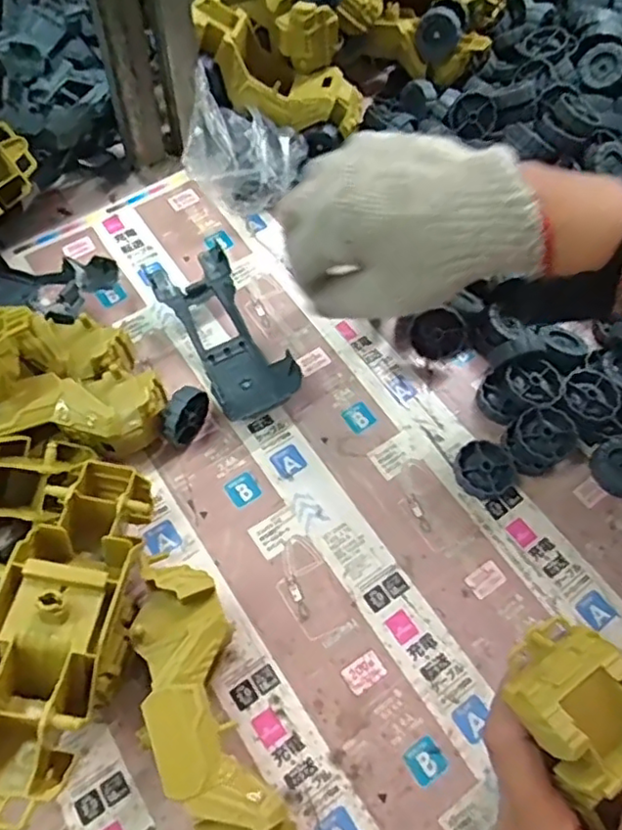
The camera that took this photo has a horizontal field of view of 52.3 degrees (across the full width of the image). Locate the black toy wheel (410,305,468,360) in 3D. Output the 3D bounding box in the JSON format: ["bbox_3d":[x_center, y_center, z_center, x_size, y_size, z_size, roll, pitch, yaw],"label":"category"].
[{"bbox_3d":[0.090,-0.056,0.450,0.038,0.036,0.019,-13,22,6],"label":"black toy wheel"}]

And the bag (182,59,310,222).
[{"bbox_3d":[-0.054,-0.208,0.505,0.087,0.066,0.085,15,62,4],"label":"bag"}]

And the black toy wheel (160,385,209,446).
[{"bbox_3d":[-0.083,0.000,0.417,0.017,0.038,0.041,30,64,11],"label":"black toy wheel"}]

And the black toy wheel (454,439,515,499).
[{"bbox_3d":[0.116,0.036,0.424,0.040,0.010,0.038,2,62,-3],"label":"black toy wheel"}]

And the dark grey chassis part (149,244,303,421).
[{"bbox_3d":[-0.059,-0.059,0.447,0.057,0.029,0.128,-29,80,-15],"label":"dark grey chassis part"}]

